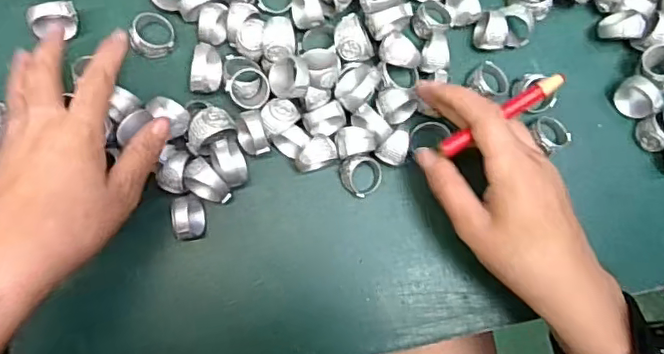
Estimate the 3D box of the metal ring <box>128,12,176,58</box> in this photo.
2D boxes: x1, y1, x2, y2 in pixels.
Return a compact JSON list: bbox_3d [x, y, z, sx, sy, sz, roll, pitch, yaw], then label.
[{"bbox_3d":[-0.109,-0.087,0.343,0.023,0.015,0.026,-8,84,-5],"label":"metal ring"}]

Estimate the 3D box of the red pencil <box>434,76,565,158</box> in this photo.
[{"bbox_3d":[0.090,-0.033,0.299,0.074,0.008,0.009,-31,87,0],"label":"red pencil"}]

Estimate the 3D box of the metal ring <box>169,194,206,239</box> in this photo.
[{"bbox_3d":[-0.083,0.023,0.328,0.015,0.023,0.026,-11,84,-5],"label":"metal ring"}]

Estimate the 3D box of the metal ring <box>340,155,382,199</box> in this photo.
[{"bbox_3d":[0.018,0.000,0.343,0.025,0.015,0.025,0,83,-4],"label":"metal ring"}]

